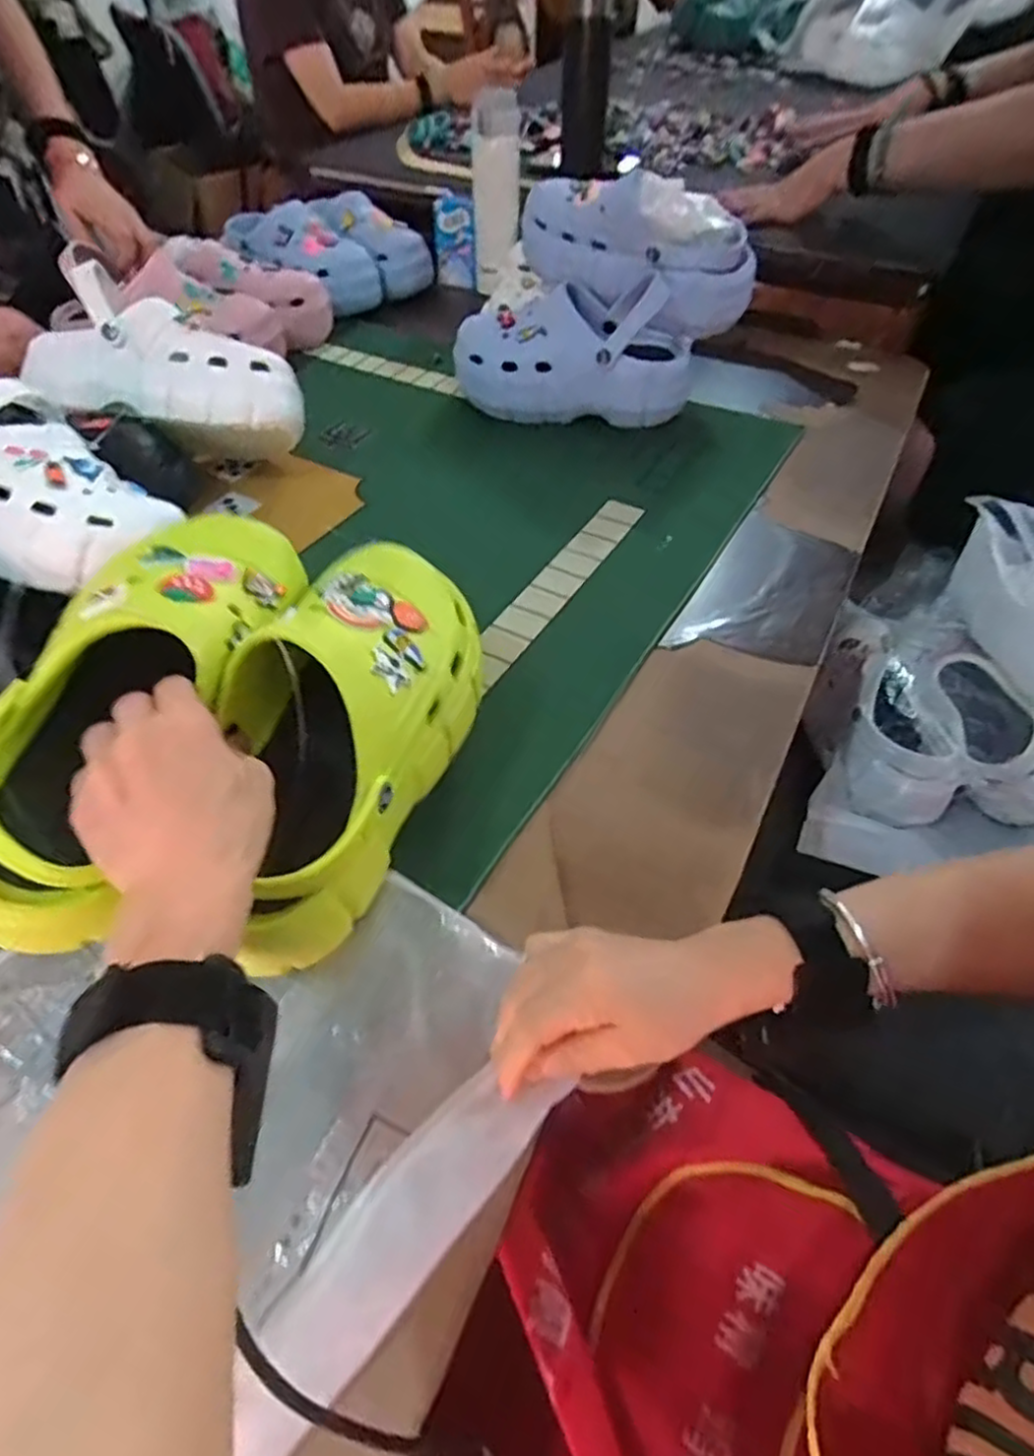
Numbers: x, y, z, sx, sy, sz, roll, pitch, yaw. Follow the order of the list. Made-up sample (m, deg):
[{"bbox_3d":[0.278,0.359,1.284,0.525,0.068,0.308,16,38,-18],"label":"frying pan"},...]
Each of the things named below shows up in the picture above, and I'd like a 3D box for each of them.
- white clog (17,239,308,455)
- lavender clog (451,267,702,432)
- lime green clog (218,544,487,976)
[{"bbox_3d":[-0.334,-0.342,0.677,0.247,0.086,0.124,20,53,-5],"label":"white clog"},{"bbox_3d":[0.065,-0.428,0.808,0.270,0.120,0.118,10,53,9],"label":"lavender clog"},{"bbox_3d":[-0.089,-0.005,0.383,0.101,0.103,0.248,8,52,7],"label":"lime green clog"}]

